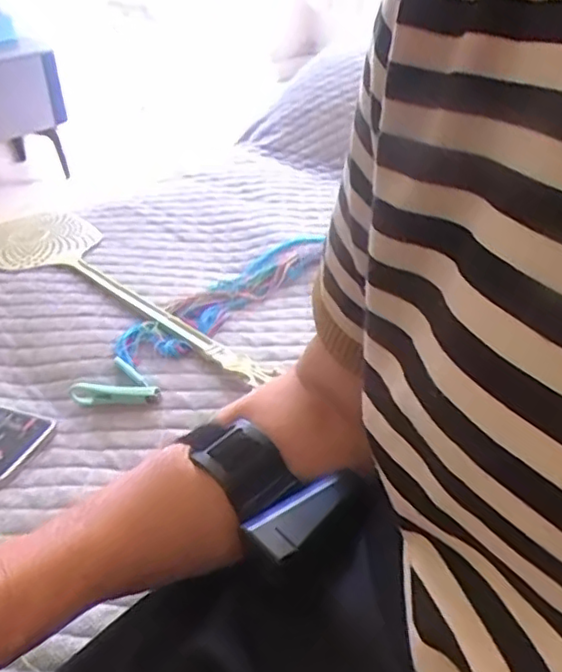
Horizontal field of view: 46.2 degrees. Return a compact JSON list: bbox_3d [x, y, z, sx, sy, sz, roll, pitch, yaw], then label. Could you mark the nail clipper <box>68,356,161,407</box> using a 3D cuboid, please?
[{"bbox_3d":[-0.138,0.044,0.551,0.057,0.012,0.070,-29,43,-34],"label":"nail clipper"}]

